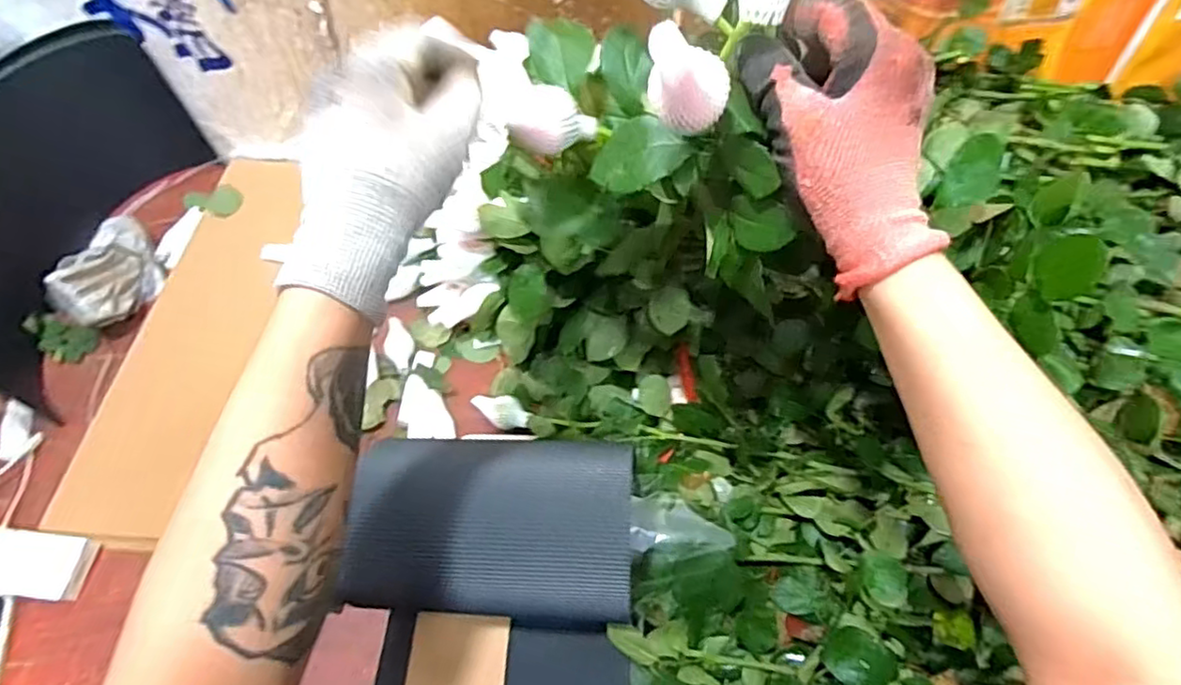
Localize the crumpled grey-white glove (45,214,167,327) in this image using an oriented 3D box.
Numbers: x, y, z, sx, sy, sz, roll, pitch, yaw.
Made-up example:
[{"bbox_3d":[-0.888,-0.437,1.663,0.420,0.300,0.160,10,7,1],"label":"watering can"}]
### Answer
[{"bbox_3d":[-0.589,-0.089,0.798,0.071,0.077,0.156,8,59,9],"label":"crumpled grey-white glove"}]

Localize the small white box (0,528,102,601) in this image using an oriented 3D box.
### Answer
[{"bbox_3d":[-0.547,0.215,0.634,0.098,0.021,0.059,4,58,7],"label":"small white box"}]

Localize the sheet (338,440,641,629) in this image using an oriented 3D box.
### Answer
[{"bbox_3d":[-0.067,0.138,0.475,0.201,0.087,0.120,0,58,4],"label":"sheet"}]

